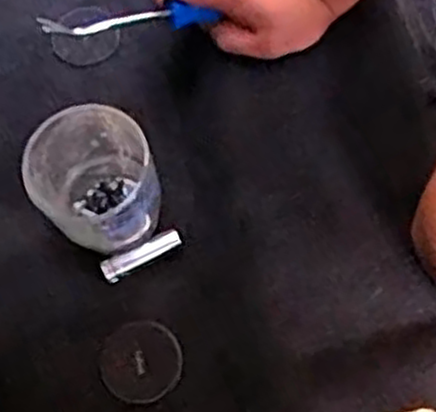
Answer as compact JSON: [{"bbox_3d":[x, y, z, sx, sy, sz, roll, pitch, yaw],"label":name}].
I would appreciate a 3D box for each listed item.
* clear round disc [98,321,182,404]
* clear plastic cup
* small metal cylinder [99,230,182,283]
[{"bbox_3d":[-0.057,0.114,0.570,0.059,0.005,0.059,-1,67,2],"label":"clear round disc"},{"bbox_3d":[-0.091,-0.017,0.575,0.083,0.092,0.082,-1,67,2],"label":"clear plastic cup"},{"bbox_3d":[-0.060,0.038,0.601,0.064,0.010,0.017,-24,69,-8],"label":"small metal cylinder"}]

